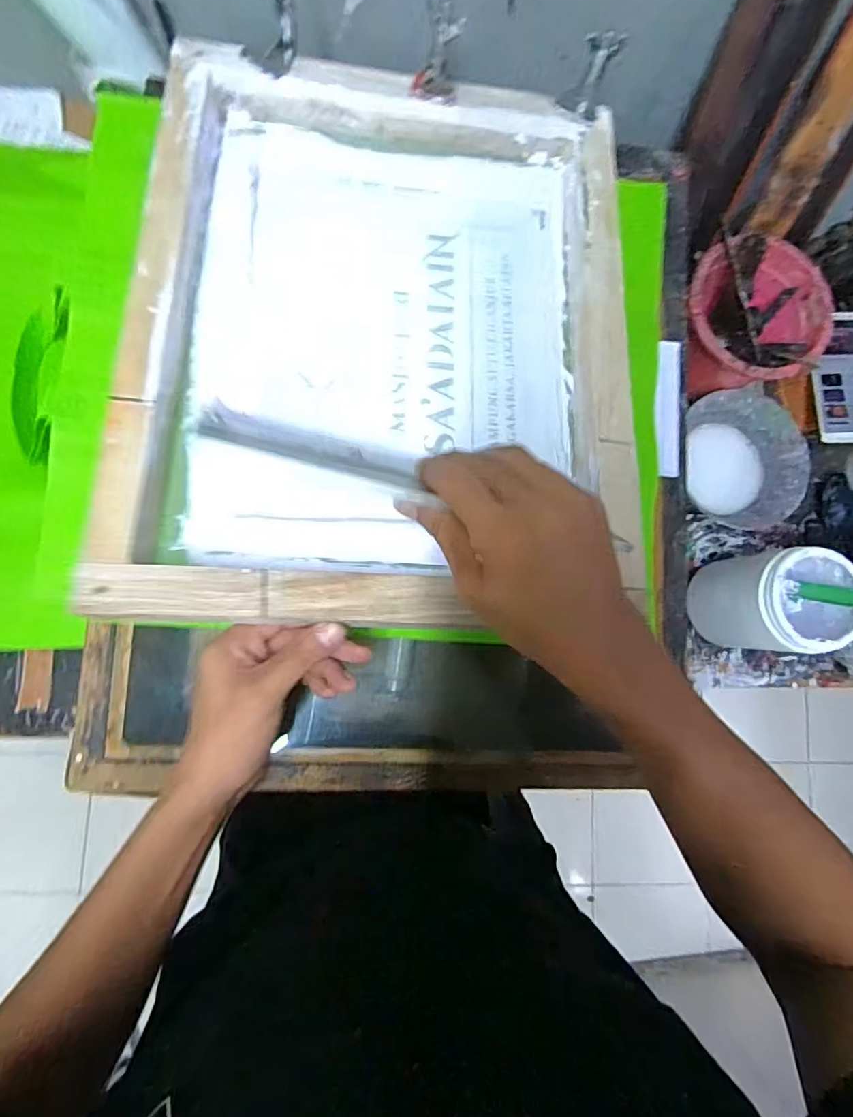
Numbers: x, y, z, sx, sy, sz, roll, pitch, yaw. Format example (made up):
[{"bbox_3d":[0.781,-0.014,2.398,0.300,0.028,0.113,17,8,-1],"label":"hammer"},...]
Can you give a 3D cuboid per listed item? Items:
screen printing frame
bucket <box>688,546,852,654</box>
[{"bbox_3d":[-0.026,-0.172,0.405,0.352,0.060,0.438,3,76,-7],"label":"screen printing frame"},{"bbox_3d":[0.356,0.045,0.563,0.086,0.134,0.093,1,83,-6],"label":"bucket"}]

